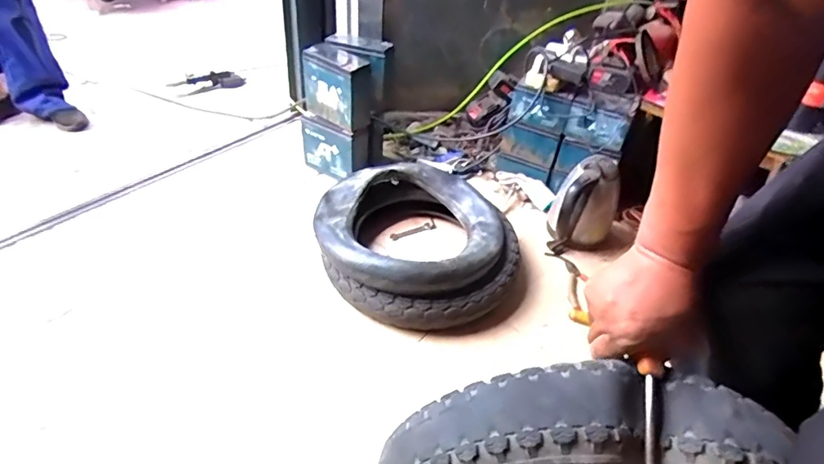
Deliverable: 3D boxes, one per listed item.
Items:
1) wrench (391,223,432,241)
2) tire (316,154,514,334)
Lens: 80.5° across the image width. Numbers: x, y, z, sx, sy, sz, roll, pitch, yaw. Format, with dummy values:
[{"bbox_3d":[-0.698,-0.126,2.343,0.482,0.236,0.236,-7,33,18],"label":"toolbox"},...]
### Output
[{"bbox_3d":[0.000,0.002,1.246,0.115,0.014,0.021,-18,46,-23],"label":"wrench"},{"bbox_3d":[0.011,0.018,1.111,0.451,0.146,0.422,6,41,2],"label":"tire"}]

